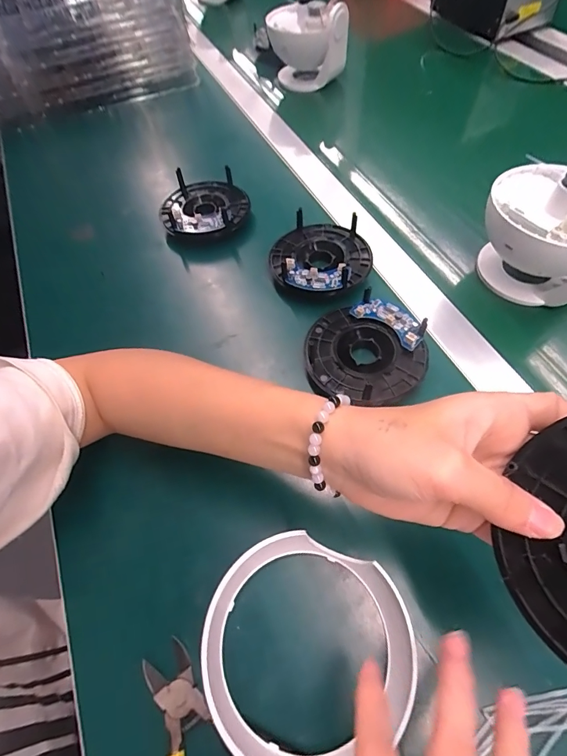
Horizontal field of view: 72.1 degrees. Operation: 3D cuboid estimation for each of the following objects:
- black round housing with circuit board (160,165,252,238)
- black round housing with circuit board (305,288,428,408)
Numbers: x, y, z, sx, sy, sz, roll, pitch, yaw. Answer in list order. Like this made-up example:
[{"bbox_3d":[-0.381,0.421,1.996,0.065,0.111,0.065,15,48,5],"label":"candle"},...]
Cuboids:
[{"bbox_3d":[-0.090,-0.193,0.439,0.095,0.035,0.100,-2,58,4],"label":"black round housing with circuit board"},{"bbox_3d":[0.069,-0.026,0.329,0.097,0.022,0.097,12,61,13],"label":"black round housing with circuit board"}]

